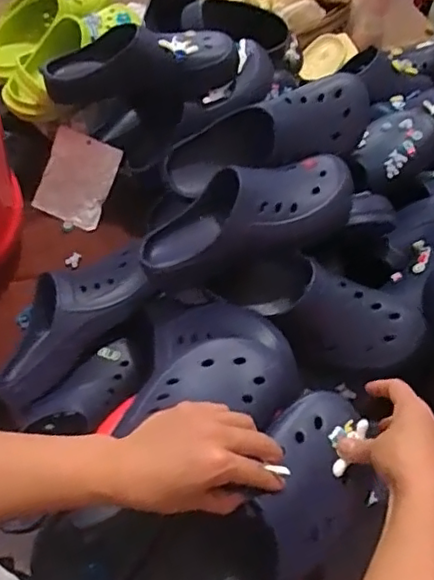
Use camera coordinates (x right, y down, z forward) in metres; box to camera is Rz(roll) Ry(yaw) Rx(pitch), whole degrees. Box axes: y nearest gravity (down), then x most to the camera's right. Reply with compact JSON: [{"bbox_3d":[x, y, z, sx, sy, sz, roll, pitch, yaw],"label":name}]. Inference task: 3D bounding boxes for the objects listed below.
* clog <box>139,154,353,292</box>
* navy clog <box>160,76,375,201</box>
[{"bbox_3d":[0.035,-0.103,0.772,0.275,0.089,0.104,-18,64,-12],"label":"clog"},{"bbox_3d":[0.067,-0.210,0.837,0.296,0.093,0.087,-18,63,6],"label":"navy clog"}]

